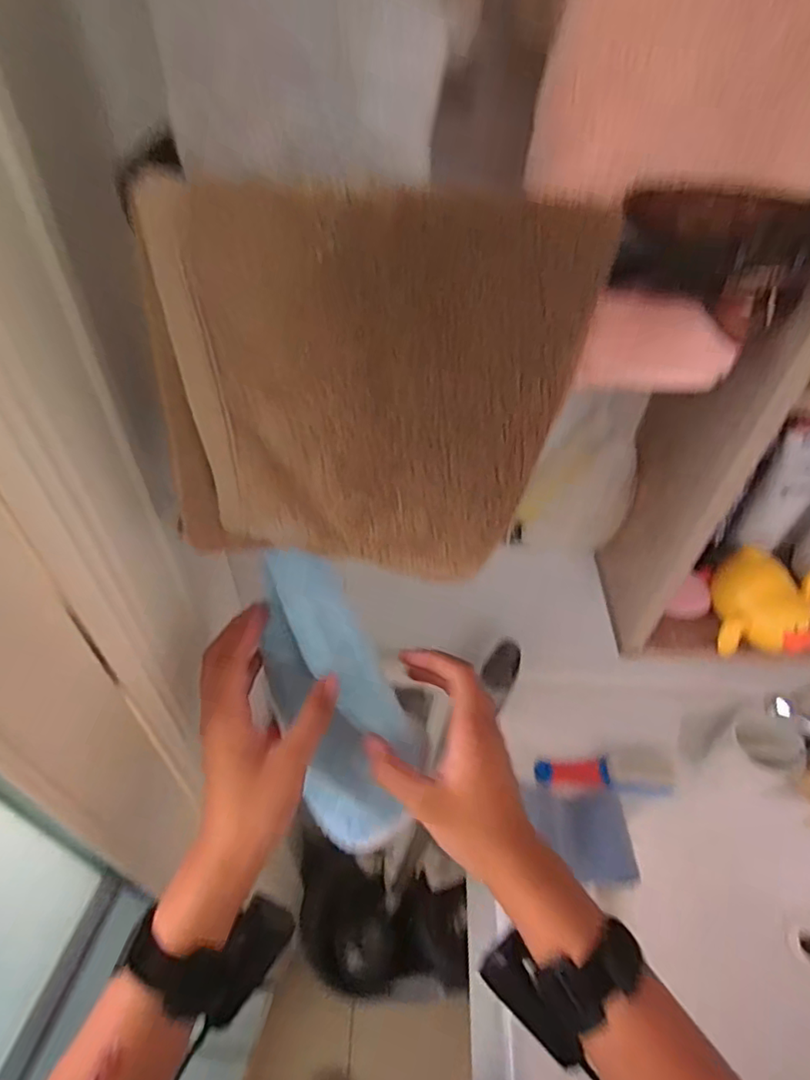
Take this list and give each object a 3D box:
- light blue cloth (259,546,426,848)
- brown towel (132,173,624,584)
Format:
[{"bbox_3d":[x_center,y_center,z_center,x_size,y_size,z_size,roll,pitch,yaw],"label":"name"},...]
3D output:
[{"bbox_3d":[-0.045,0.124,0.406,0.082,0.250,0.070,-16,20,-18],"label":"light blue cloth"},{"bbox_3d":[-0.021,-0.051,0.244,0.170,0.168,0.019,4,47,-1],"label":"brown towel"}]

